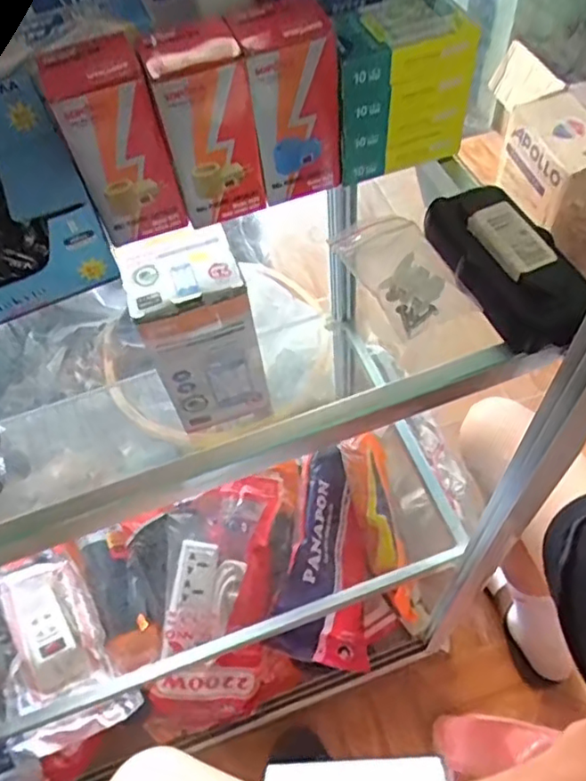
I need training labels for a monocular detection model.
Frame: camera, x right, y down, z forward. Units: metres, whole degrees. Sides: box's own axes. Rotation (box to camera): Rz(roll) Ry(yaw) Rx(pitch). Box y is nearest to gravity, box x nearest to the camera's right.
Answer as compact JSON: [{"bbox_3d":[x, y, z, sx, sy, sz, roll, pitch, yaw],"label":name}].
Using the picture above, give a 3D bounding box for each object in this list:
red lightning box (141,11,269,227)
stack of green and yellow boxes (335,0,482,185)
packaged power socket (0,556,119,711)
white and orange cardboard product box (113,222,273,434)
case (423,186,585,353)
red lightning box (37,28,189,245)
[{"bbox_3d":[-0.049,-0.149,0.343,0.049,0.096,0.037,-18,58,-7],"label":"red lightning box"},{"bbox_3d":[0.061,-0.180,0.362,0.077,0.083,0.048,-12,58,-3],"label":"stack of green and yellow boxes"},{"bbox_3d":[-0.330,0.326,0.828,0.123,0.056,0.190,-18,63,-29],"label":"packaged power socket"},{"bbox_3d":[-0.100,-0.058,0.648,0.105,0.223,0.094,-21,59,-8],"label":"white and orange cardboard product box"},{"bbox_3d":[0.114,-0.070,0.329,0.049,0.040,0.100,-23,59,-10],"label":"case"},{"bbox_3d":[-0.098,-0.140,0.339,0.048,0.103,0.042,-17,58,-6],"label":"red lightning box"}]

